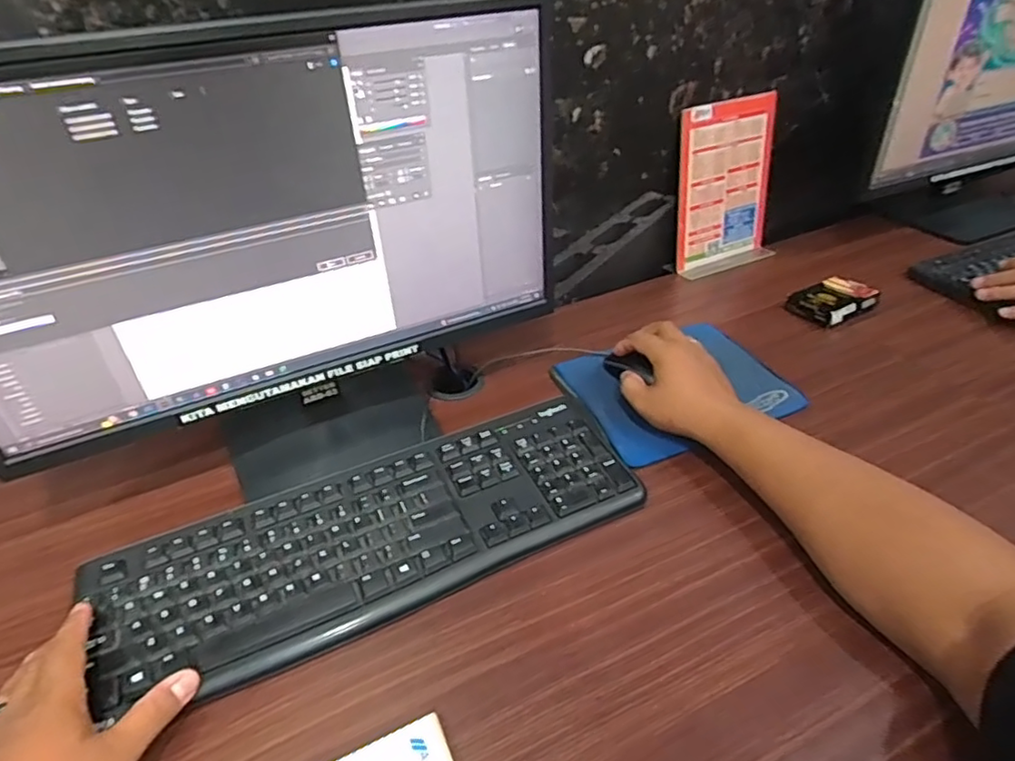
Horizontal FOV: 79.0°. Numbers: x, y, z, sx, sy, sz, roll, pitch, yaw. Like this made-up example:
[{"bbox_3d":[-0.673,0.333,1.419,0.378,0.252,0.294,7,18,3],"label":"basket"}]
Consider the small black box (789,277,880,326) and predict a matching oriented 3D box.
[{"bbox_3d":[0.404,-0.103,0.760,0.102,0.019,0.066,-23,43,-23],"label":"small black box"}]

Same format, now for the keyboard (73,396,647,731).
[{"bbox_3d":[-0.099,0.123,0.502,0.417,0.020,0.152,-17,38,-18],"label":"keyboard"}]

